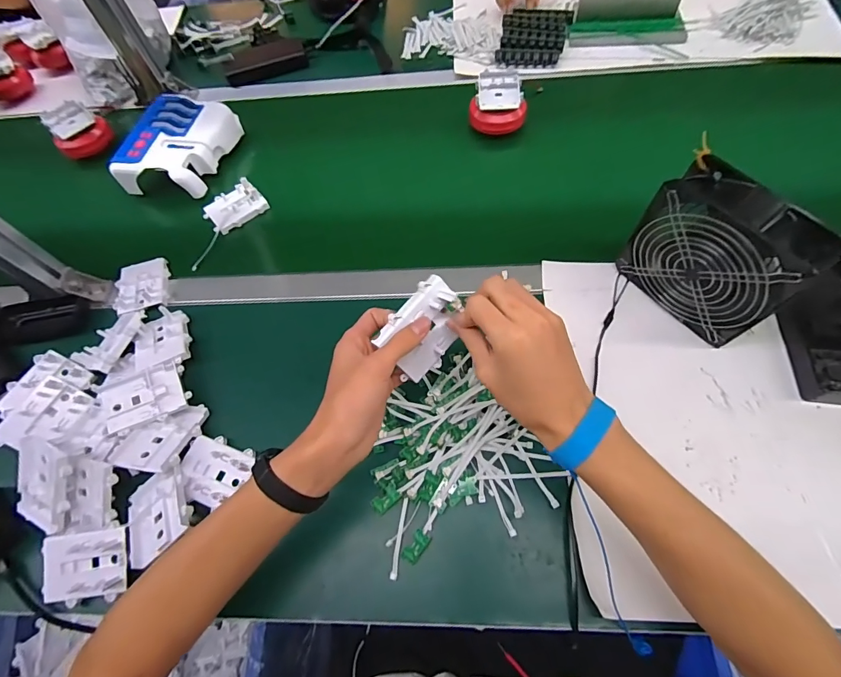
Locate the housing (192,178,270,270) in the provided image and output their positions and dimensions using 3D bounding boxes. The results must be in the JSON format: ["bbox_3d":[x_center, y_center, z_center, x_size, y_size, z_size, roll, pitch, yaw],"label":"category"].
[{"bbox_3d":[-0.303,-0.178,0.617,0.076,0.018,0.151,35,71,19],"label":"housing"}]

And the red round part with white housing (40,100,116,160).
[{"bbox_3d":[-0.595,-0.359,0.709,0.077,0.058,0.086,33,70,18],"label":"red round part with white housing"}]

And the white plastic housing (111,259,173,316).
[{"bbox_3d":[-0.382,-0.072,0.564,0.064,0.018,0.080,-15,64,-3],"label":"white plastic housing"}]

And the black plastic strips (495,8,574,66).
[{"bbox_3d":[0.209,-0.555,0.752,0.121,0.033,0.142,9,65,9],"label":"black plastic strips"}]

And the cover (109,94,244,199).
[{"bbox_3d":[-0.382,-0.314,0.664,0.148,0.052,0.189,7,65,8],"label":"cover"}]

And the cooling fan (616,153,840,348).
[{"bbox_3d":[0.307,-0.085,0.435,0.061,0.153,0.151,-33,66,-11],"label":"cooling fan"}]

